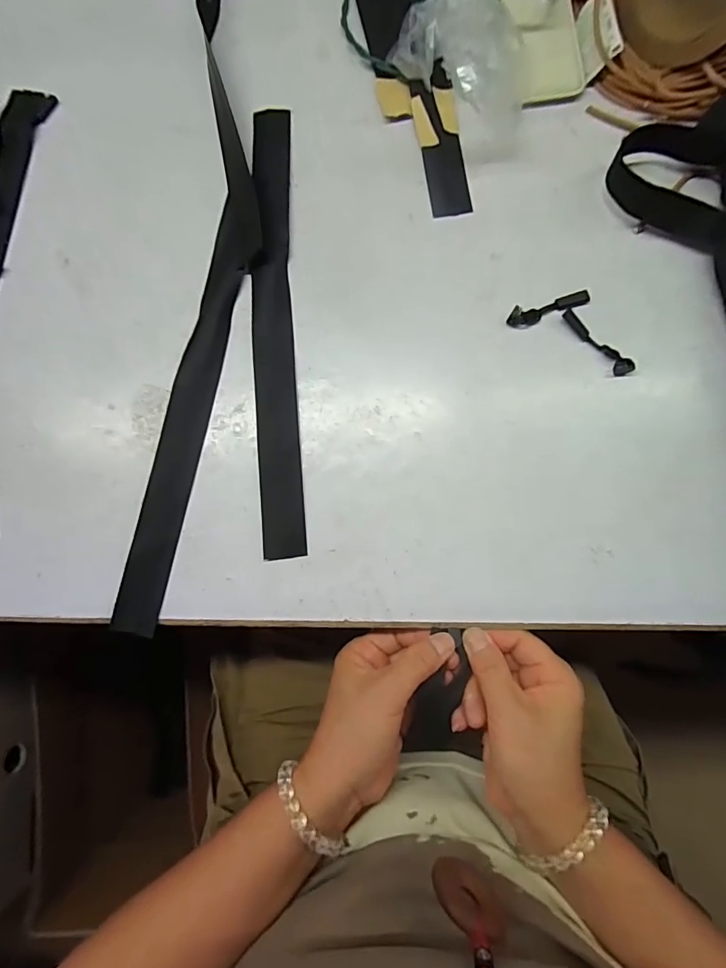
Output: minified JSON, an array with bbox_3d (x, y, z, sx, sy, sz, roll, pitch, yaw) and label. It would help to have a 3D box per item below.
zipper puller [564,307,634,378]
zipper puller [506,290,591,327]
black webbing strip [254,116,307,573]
[{"bbox_3d":[0.169,-0.102,0.334,0.011,0.005,0.063,-43,83,-2],"label":"zipper puller"},{"bbox_3d":[0.136,-0.128,0.338,0.061,0.006,0.014,-14,83,2],"label":"zipper puller"},{"bbox_3d":[-0.066,-0.122,0.350,0.031,0.004,0.348,-3,83,3],"label":"black webbing strip"}]

